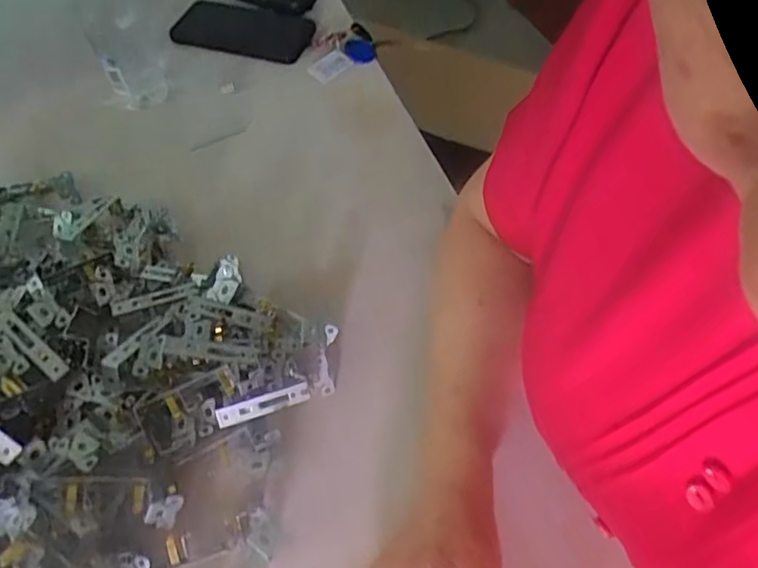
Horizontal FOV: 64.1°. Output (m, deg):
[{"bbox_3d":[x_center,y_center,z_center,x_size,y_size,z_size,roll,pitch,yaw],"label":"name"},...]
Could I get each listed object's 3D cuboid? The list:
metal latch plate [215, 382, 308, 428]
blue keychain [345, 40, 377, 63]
[{"bbox_3d":[-0.084,0.087,0.439,0.066,0.016,0.007,-18,19,-9],"label":"metal latch plate"},{"bbox_3d":[-0.022,-0.275,0.710,0.043,0.007,0.038,0,59,-25],"label":"blue keychain"}]

